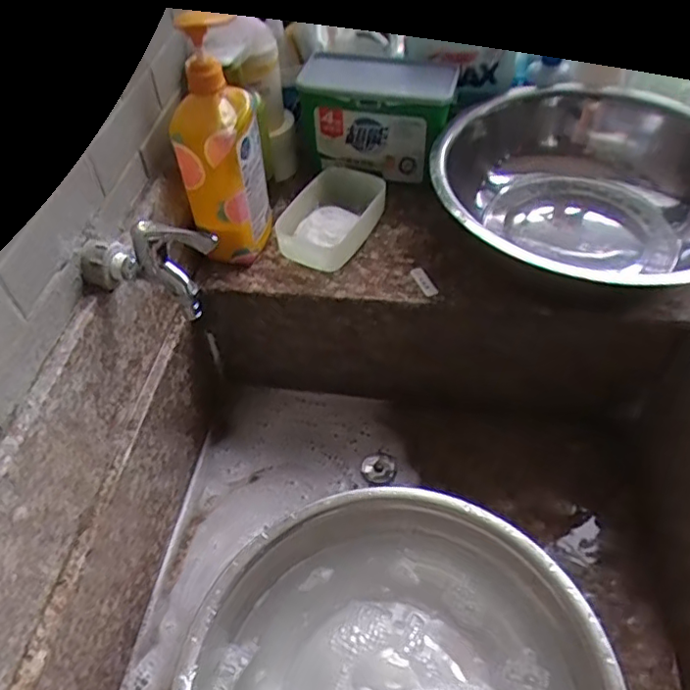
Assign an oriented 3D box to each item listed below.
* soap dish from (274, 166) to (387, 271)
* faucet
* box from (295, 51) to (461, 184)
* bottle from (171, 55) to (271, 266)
[{"bbox_3d":[-0.018,-0.149,0.701,0.088,0.051,0.131,25,56,21],"label":"soap dish"},{"bbox_3d":[-0.160,-0.065,0.501,0.111,0.081,0.033,7,51,8],"label":"faucet"},{"bbox_3d":[0.031,-0.276,0.731,0.188,0.117,0.082,18,54,16],"label":"box"},{"bbox_3d":[-0.129,-0.189,0.636,0.081,0.196,0.077,-5,51,-2],"label":"bottle"}]

